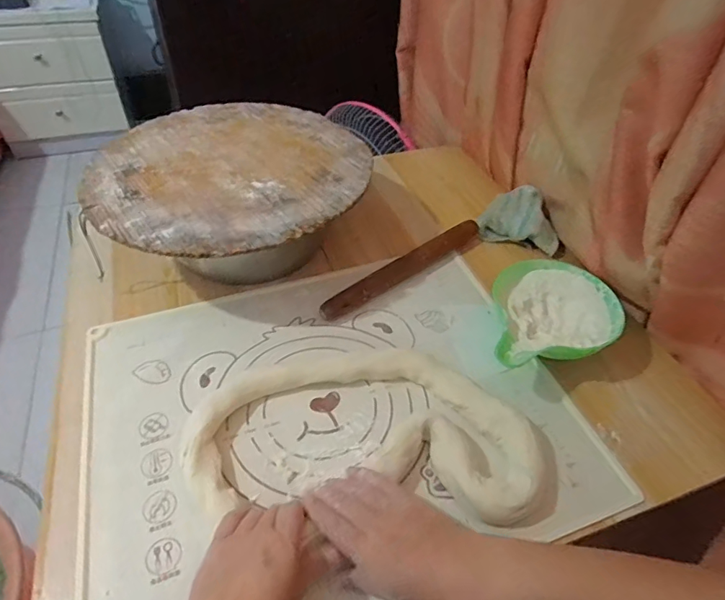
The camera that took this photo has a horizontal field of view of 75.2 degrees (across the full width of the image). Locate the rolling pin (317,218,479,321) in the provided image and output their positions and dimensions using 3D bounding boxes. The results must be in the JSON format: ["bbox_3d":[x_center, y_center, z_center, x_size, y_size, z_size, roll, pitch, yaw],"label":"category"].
[{"bbox_3d":[0.065,-0.048,0.659,0.289,0.034,0.026,-29,53,-28],"label":"rolling pin"}]

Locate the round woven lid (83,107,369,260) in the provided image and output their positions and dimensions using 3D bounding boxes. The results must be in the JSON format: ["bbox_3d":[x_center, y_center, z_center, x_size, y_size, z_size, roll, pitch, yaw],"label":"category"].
[{"bbox_3d":[-0.172,-0.179,0.619,0.347,0.011,0.347,1,45,-1],"label":"round woven lid"}]

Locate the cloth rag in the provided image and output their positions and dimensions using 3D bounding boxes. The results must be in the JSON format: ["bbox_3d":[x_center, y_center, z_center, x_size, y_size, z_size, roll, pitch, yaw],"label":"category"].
[{"bbox_3d":[0.247,-0.129,0.730,0.123,0.057,0.088,18,47,15],"label":"cloth rag"}]

